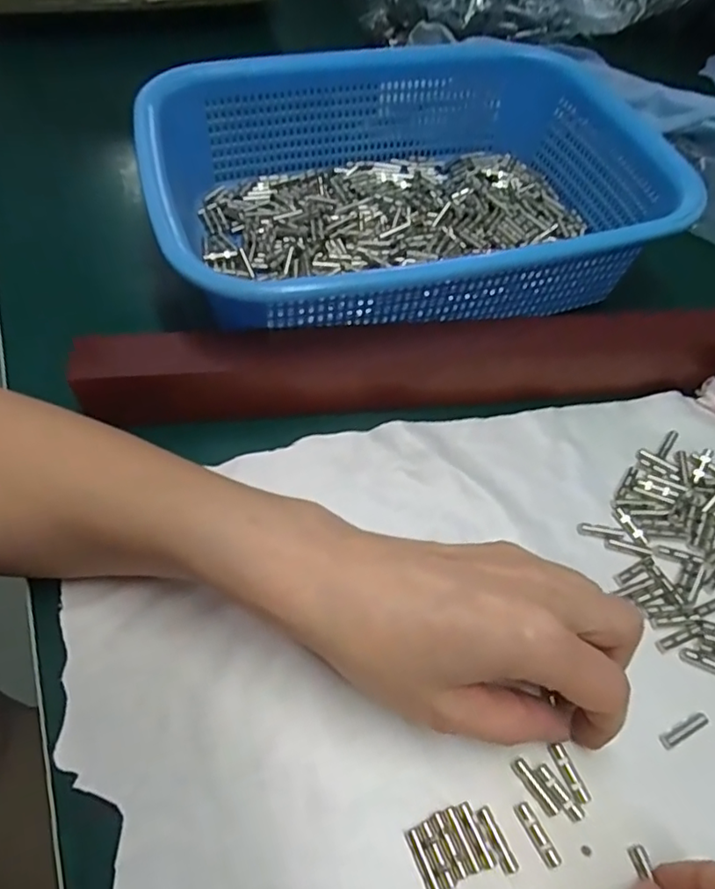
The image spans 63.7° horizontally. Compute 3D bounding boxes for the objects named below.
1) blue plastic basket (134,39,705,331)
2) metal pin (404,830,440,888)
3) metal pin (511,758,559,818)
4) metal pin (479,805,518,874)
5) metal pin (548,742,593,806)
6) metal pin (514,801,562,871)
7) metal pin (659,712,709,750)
[{"bbox_3d":[0.038,-0.151,0.342,0.289,0.072,0.205,-13,59,-10],"label":"blue plastic basket"},{"bbox_3d":[0.022,0.141,0.193,0.004,0.004,0.020,-20,60,-13],"label":"metal pin"},{"bbox_3d":[0.065,0.124,0.208,0.005,0.004,0.021,-26,62,-17],"label":"metal pin"},{"bbox_3d":[0.049,0.137,0.198,0.005,0.004,0.021,-22,60,-15],"label":"metal pin"},{"bbox_3d":[0.078,0.122,0.211,0.006,0.004,0.019,-21,60,-14],"label":"metal pin"},{"bbox_3d":[0.063,0.136,0.200,0.006,0.004,0.020,-23,61,-16],"label":"metal pin"},{"bbox_3d":[0.127,0.111,0.222,0.021,0.004,0.005,-21,60,-14],"label":"metal pin"}]

